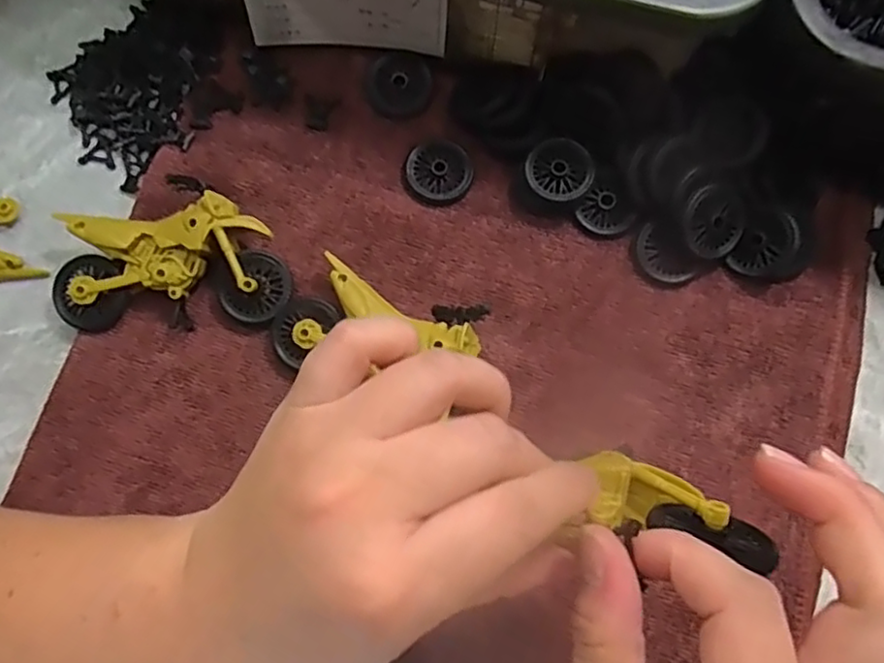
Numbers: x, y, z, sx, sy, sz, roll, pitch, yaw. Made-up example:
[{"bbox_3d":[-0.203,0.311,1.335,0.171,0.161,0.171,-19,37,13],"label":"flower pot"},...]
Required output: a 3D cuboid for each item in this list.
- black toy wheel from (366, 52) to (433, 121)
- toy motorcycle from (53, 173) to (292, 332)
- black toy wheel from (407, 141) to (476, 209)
[{"bbox_3d":[-0.024,-0.139,0.365,0.035,0.011,0.035,0,77,-1],"label":"black toy wheel"},{"bbox_3d":[-0.140,-0.038,0.329,0.116,0.032,0.065,-2,77,-1],"label":"toy motorcycle"},{"bbox_3d":[-0.002,-0.087,0.353,0.035,0.010,0.034,0,77,-1],"label":"black toy wheel"}]

